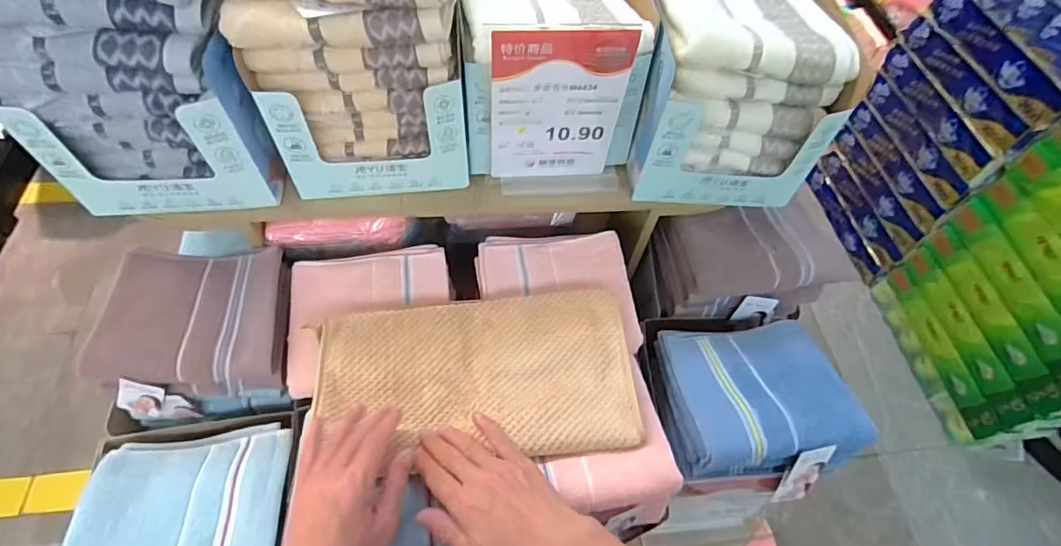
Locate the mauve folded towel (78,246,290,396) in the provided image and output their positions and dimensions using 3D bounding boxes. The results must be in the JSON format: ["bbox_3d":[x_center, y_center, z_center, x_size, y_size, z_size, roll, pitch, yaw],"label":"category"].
[{"bbox_3d":[-0.379,0.051,0.592,0.182,0.062,0.163,-3,58,-6],"label":"mauve folded towel"}]

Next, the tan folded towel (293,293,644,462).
[{"bbox_3d":[-0.062,0.101,0.566,0.350,0.033,0.170,3,57,0],"label":"tan folded towel"}]

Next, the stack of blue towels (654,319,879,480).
[{"bbox_3d":[0.257,0.141,0.598,0.182,0.090,0.164,0,58,-5],"label":"stack of blue towels"}]

